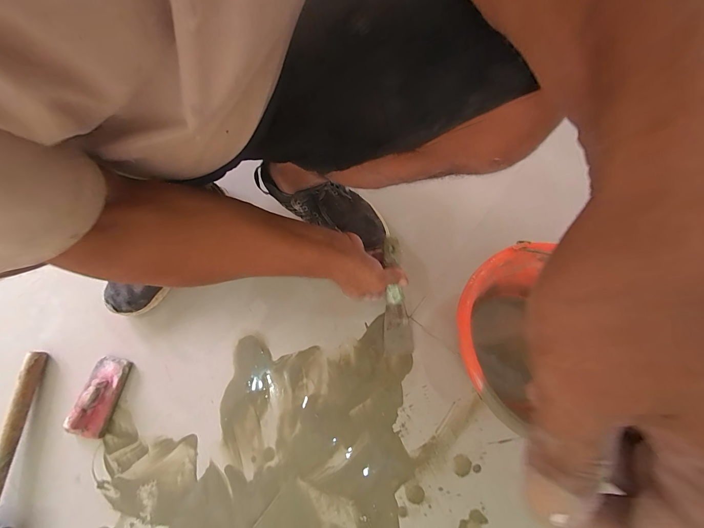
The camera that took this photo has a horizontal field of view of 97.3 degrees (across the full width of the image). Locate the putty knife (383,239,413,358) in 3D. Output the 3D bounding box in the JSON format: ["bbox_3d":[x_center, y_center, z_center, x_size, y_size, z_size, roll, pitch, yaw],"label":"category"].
[{"bbox_3d":[0.069,0.056,0.500,0.048,0.022,0.193,-7,104,0],"label":"putty knife"}]

